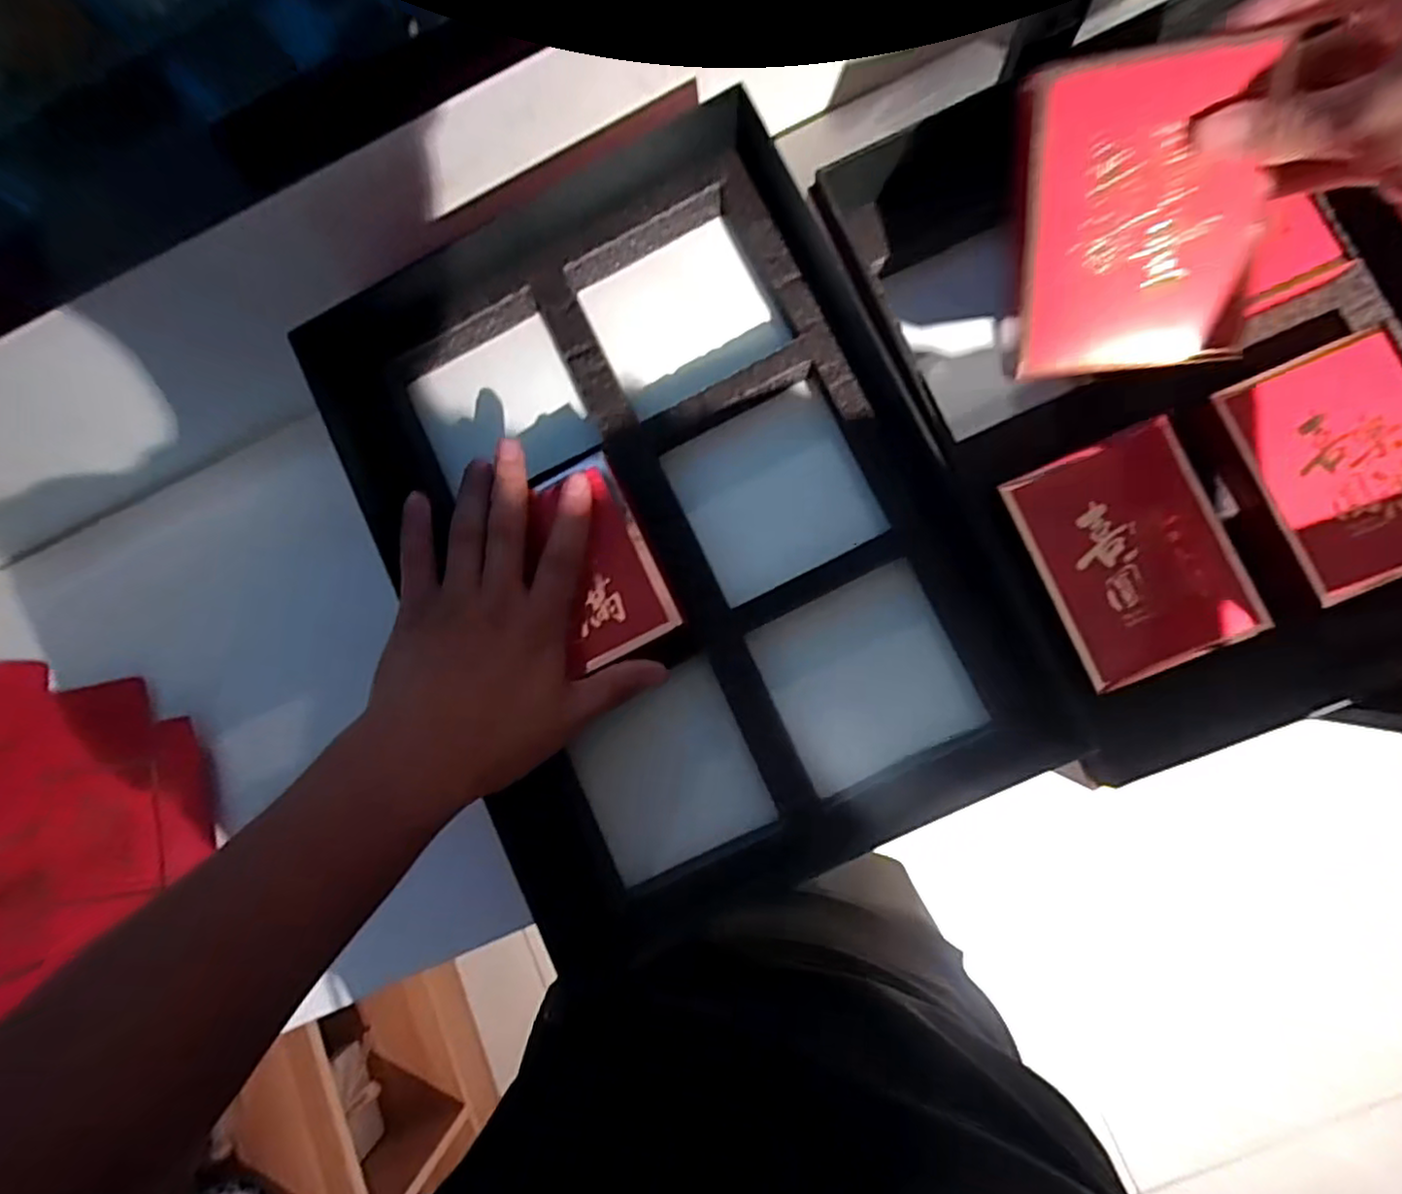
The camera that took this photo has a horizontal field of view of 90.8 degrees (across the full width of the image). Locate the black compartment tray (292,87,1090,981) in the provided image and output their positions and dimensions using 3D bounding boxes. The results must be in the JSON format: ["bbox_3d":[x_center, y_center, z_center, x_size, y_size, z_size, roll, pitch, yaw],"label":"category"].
[{"bbox_3d":[-0.024,-0.036,0.356,0.277,0.062,0.380,-24,83,4],"label":"black compartment tray"}]

